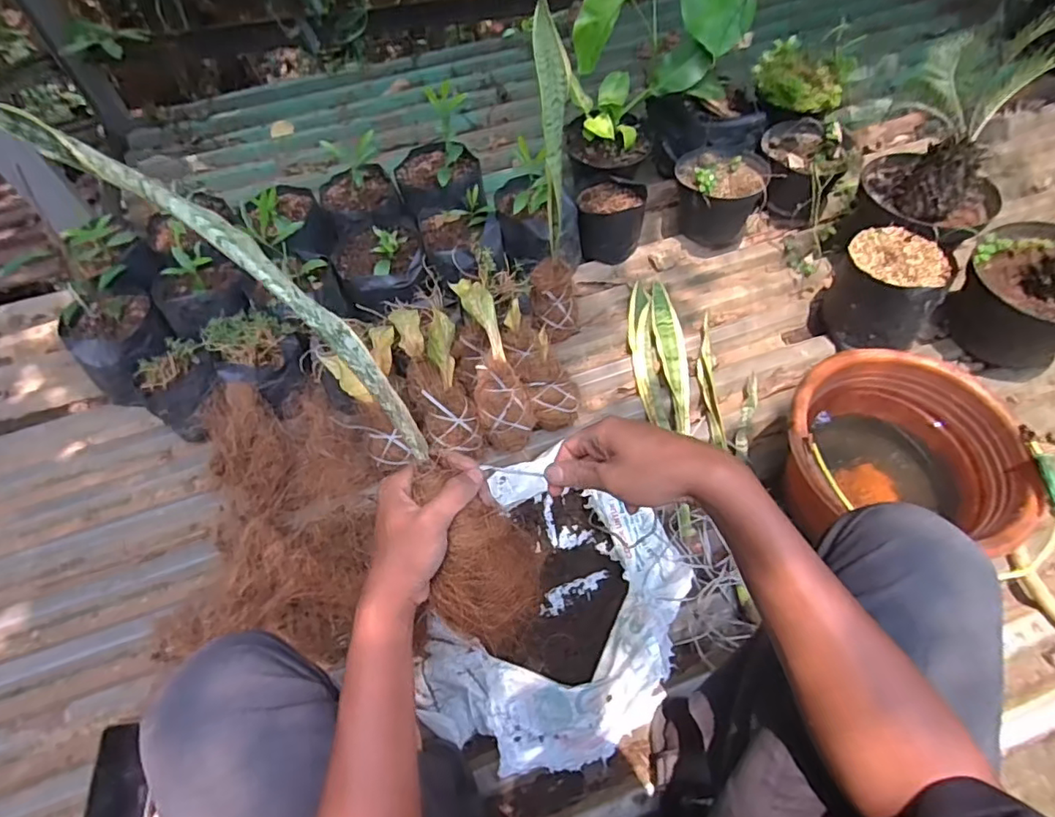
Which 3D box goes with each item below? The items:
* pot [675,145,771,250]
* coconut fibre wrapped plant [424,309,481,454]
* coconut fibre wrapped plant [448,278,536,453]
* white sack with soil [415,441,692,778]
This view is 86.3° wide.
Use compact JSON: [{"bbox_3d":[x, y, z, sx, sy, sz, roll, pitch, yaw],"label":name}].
[{"bbox_3d":[0.377,-0.430,1.127,0.166,0.144,0.174,7,60,3],"label":"pot"},{"bbox_3d":[-0.121,-0.045,0.831,0.077,0.206,0.077,-9,25,-6],"label":"coconut fibre wrapped plant"},{"bbox_3d":[-0.058,-0.086,0.881,0.081,0.090,0.255,-15,94,-9],"label":"coconut fibre wrapped plant"},{"bbox_3d":[0.048,0.250,0.745,0.292,0.106,0.400,19,62,10],"label":"white sack with soil"}]

